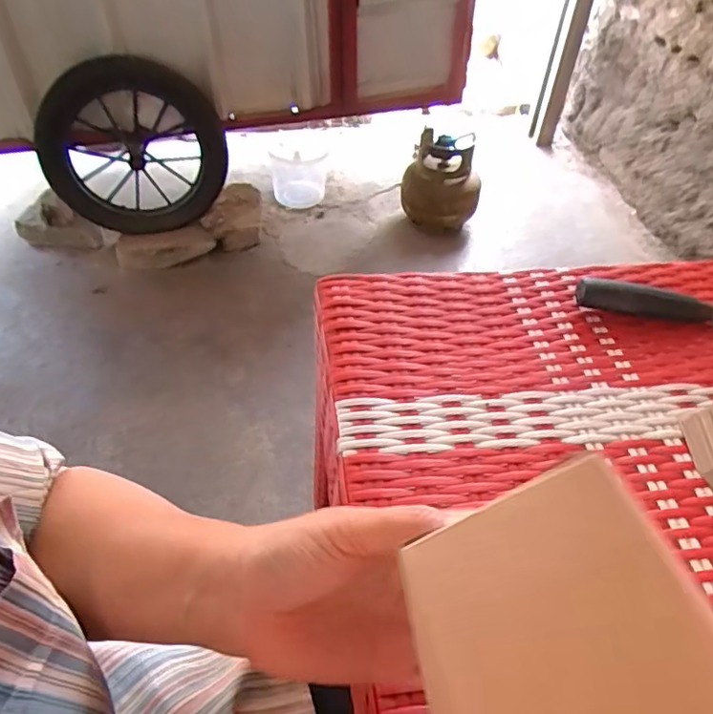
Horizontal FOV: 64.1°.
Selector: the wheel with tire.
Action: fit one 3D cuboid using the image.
[{"bbox_3d":[-0.576,-0.528,1.440,0.462,0.474,0.096,-11,57,0],"label":"wheel with tire"}]

